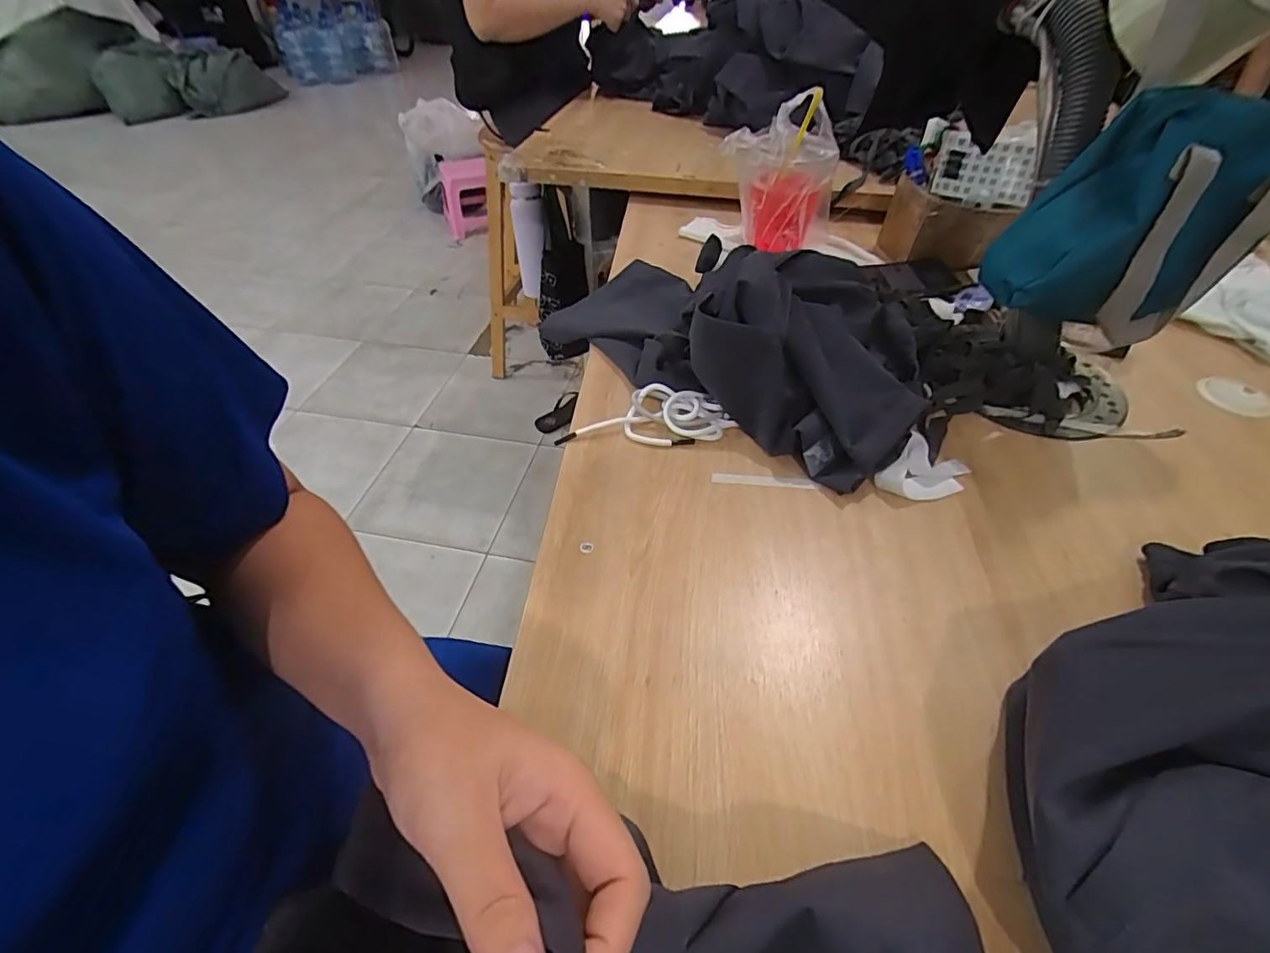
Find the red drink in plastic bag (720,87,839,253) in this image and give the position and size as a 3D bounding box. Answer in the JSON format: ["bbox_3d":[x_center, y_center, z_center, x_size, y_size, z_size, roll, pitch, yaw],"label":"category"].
[{"bbox_3d":[0.203,-0.414,0.778,0.153,0.178,0.101,11,49,10],"label":"red drink in plastic bag"}]

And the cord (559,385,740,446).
[{"bbox_3d":[0.012,-0.062,0.562,0.170,0.026,0.062,0,48,0],"label":"cord"}]

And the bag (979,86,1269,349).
[{"bbox_3d":[0.398,-0.203,0.447,0.125,0.167,0.160,-36,55,-29],"label":"bag"}]

